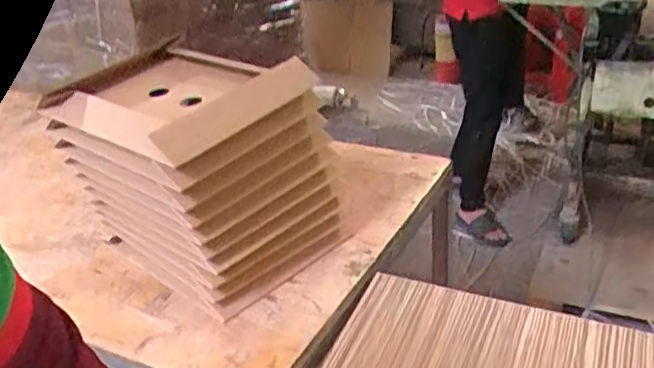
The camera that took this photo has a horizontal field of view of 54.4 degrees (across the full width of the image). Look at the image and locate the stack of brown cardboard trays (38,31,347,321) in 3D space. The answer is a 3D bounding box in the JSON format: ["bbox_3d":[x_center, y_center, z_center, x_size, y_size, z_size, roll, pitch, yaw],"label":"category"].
[{"bbox_3d":[-0.173,-0.018,0.882,0.302,0.250,0.246,19,37,37],"label":"stack of brown cardboard trays"}]

